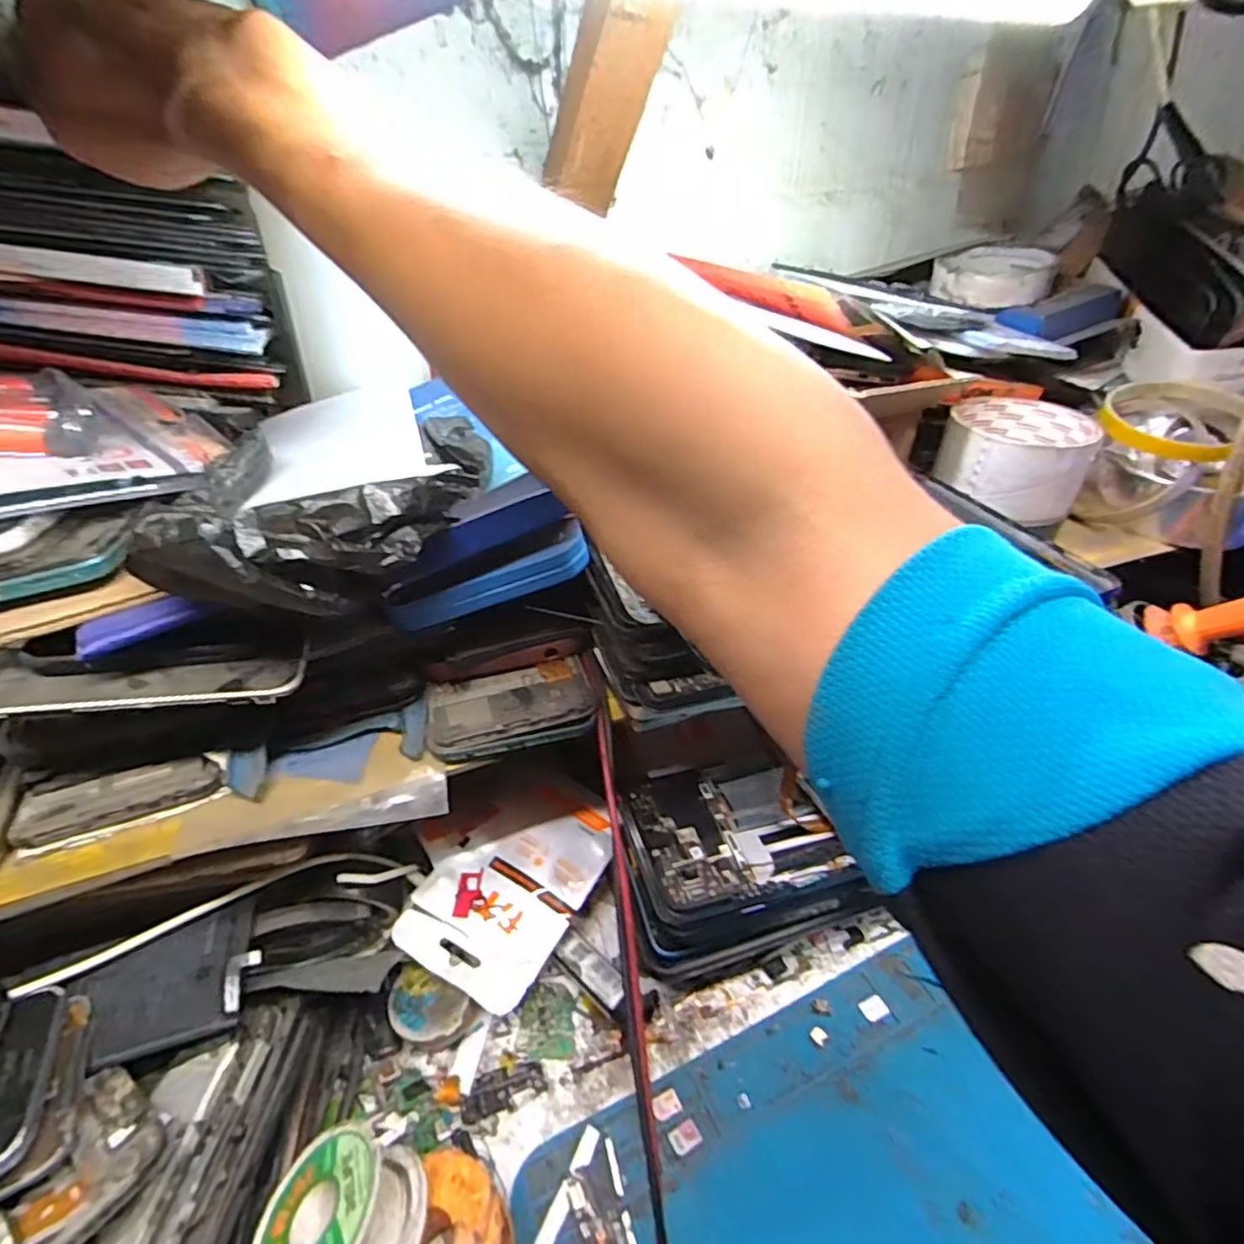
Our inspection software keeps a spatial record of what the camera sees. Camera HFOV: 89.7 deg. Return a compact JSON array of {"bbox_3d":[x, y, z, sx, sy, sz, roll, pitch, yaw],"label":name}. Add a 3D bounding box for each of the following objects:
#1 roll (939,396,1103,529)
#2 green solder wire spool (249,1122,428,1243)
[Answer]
[{"bbox_3d":[0.244,-0.101,0.390,0.077,0.048,0.086,22,43,27],"label":"roll"},{"bbox_3d":[-0.102,0.219,0.227,0.052,0.029,0.052,-44,30,-21],"label":"green solder wire spool"}]

